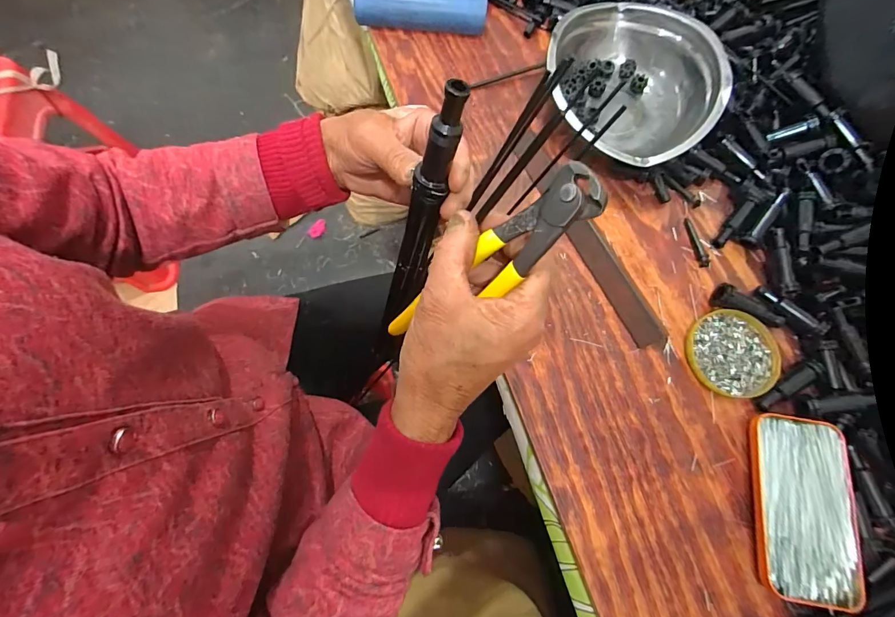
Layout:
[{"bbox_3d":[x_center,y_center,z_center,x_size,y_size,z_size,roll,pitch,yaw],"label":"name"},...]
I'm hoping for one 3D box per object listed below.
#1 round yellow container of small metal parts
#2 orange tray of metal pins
[{"bbox_3d":[0.280,0.044,0.395,0.088,0.009,0.083,1,72,-2],"label":"round yellow container of small metal parts"},{"bbox_3d":[0.307,0.170,0.347,0.078,0.021,0.142,10,72,1],"label":"orange tray of metal pins"}]

